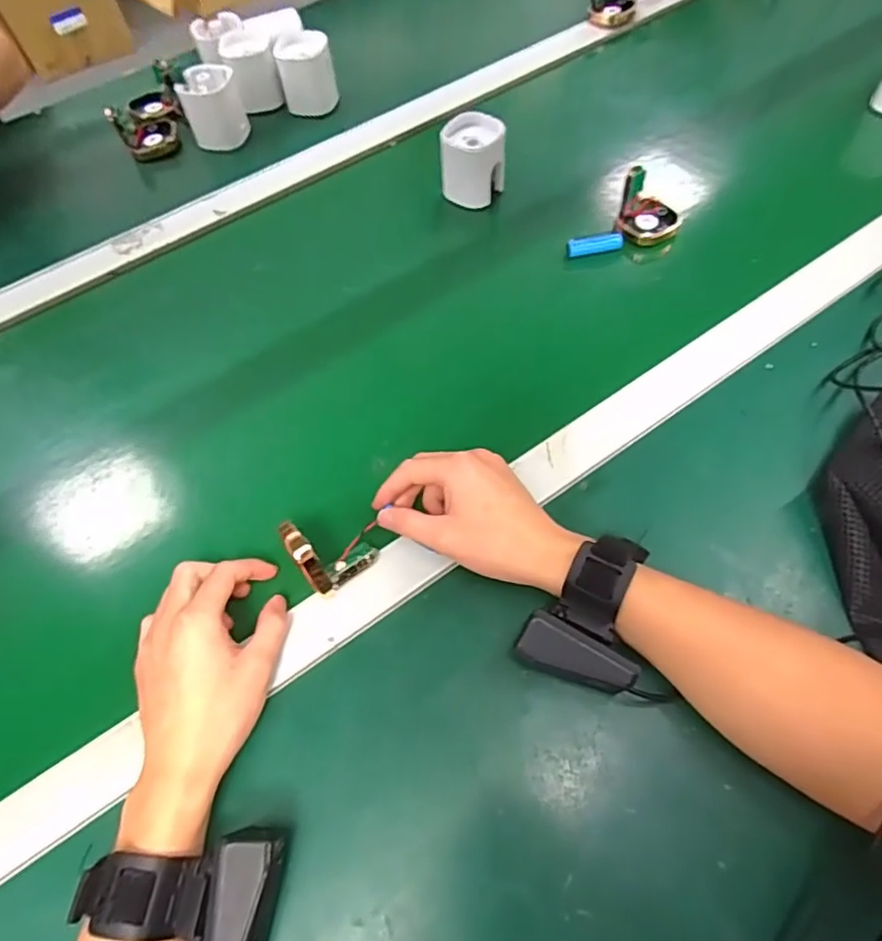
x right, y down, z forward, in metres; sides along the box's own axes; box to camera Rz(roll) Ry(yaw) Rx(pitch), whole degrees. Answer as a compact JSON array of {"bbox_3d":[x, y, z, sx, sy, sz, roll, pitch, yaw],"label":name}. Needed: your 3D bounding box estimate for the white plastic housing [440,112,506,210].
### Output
[{"bbox_3d":[0.033,-0.305,0.600,0.062,0.065,0.060,3,60,6],"label":"white plastic housing"}]

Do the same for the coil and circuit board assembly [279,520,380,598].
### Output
[{"bbox_3d":[-0.074,0.047,0.407,0.055,0.047,0.050,-37,64,-17],"label":"coil and circuit board assembly"}]

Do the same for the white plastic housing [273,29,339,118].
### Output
[{"bbox_3d":[-0.152,-0.450,0.691,0.061,0.068,0.048,-14,61,-4],"label":"white plastic housing"}]

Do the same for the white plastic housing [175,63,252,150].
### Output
[{"bbox_3d":[-0.252,-0.401,0.674,0.063,0.068,0.048,-20,61,-8],"label":"white plastic housing"}]

